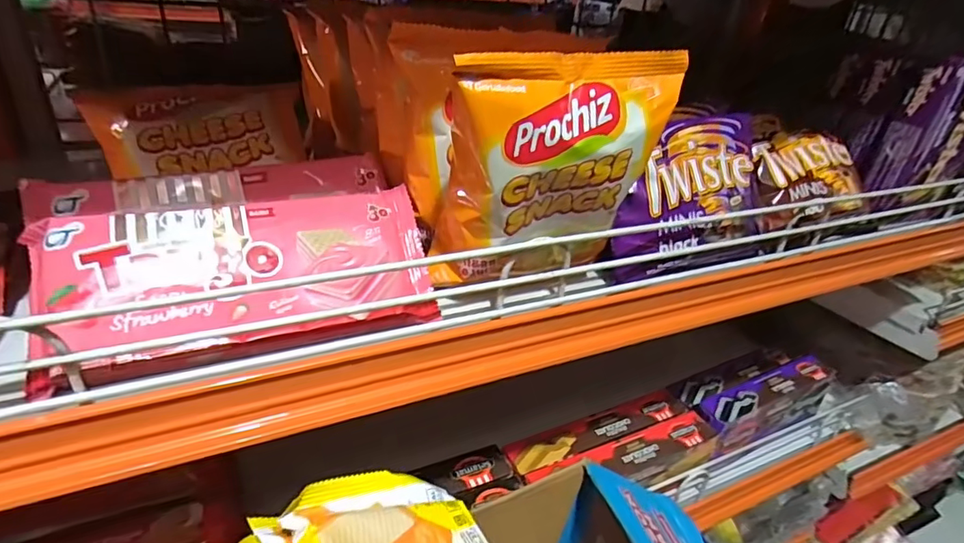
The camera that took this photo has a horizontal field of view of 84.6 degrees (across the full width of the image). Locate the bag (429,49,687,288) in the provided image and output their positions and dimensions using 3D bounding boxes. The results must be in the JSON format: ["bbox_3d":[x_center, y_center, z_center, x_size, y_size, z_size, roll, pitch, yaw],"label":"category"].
[{"bbox_3d":[0.036,-0.050,0.270,0.116,0.116,0.046,-8,33,-23],"label":"bag"}]

